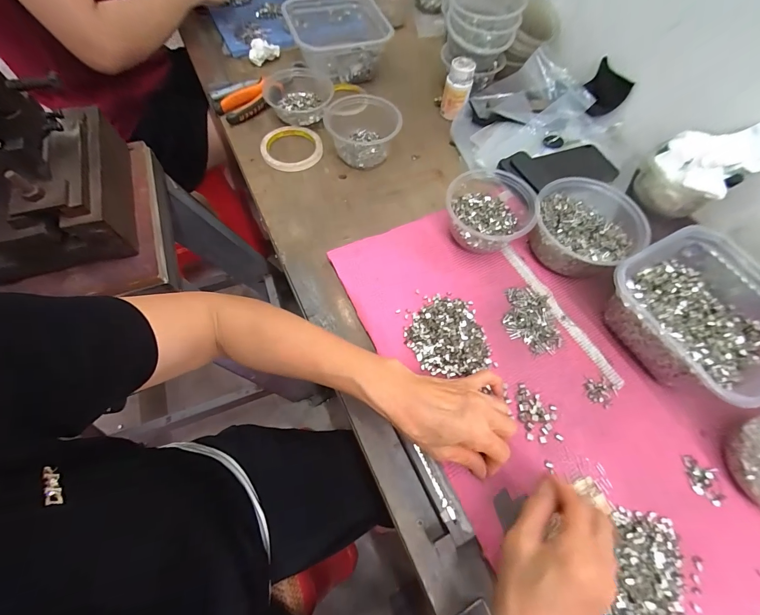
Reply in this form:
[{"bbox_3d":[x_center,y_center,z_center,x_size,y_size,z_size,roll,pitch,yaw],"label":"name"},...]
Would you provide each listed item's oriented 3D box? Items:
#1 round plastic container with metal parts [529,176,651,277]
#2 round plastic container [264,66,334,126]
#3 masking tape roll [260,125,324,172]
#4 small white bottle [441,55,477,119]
[{"bbox_3d":[0.269,-0.105,0.434,0.128,0.064,0.125,1,64,-3],"label":"round plastic container with metal parts"},{"bbox_3d":[-0.138,-0.365,0.562,0.114,0.041,0.121,-14,66,-10],"label":"round plastic container"},{"bbox_3d":[-0.143,-0.264,0.535,0.094,0.018,0.092,1,64,-3],"label":"masking tape roll"},{"bbox_3d":[0.133,-0.373,0.562,0.045,0.082,0.045,15,64,5],"label":"small white bottle"}]

